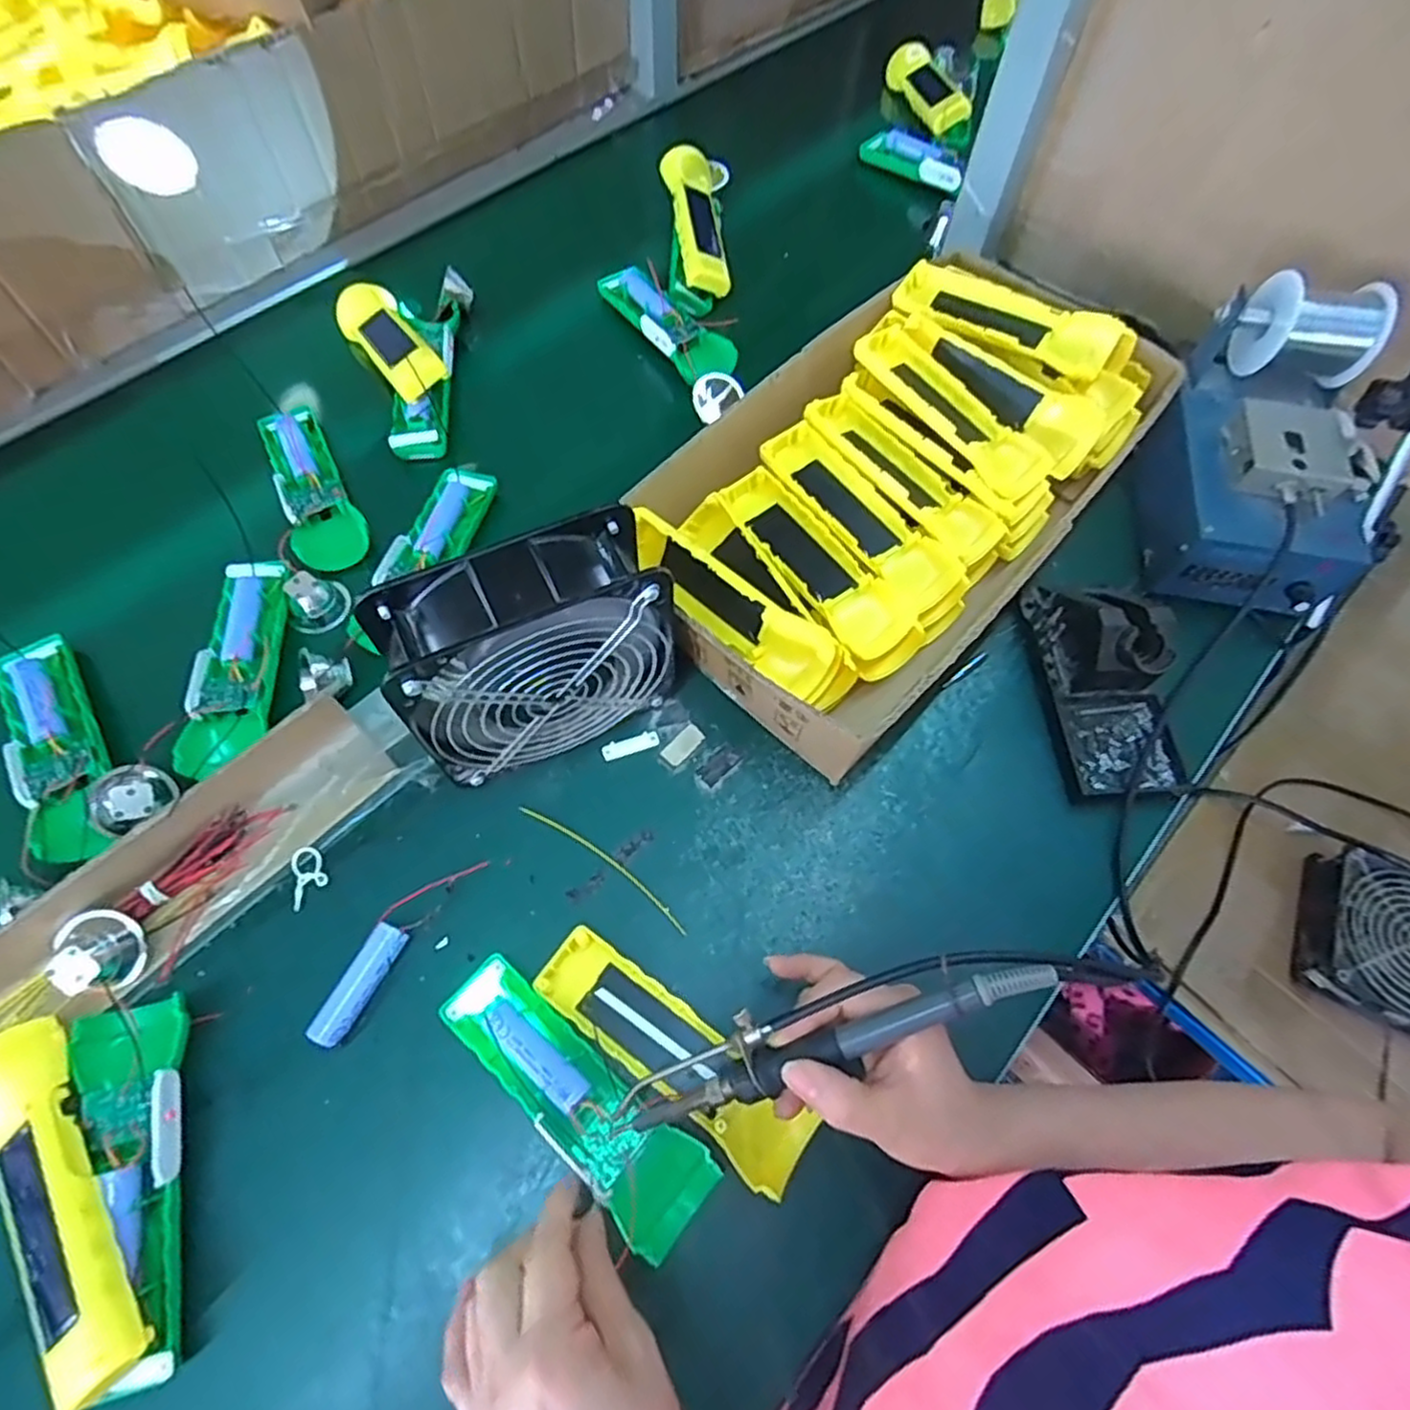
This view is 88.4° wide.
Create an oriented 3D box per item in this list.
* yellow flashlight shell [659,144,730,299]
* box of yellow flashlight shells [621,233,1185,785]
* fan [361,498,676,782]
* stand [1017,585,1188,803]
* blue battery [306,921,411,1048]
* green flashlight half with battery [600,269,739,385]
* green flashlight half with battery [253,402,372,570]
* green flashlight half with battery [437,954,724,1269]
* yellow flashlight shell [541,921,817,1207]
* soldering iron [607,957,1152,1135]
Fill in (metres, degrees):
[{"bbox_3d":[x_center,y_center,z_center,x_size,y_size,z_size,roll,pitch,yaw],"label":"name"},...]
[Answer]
[{"bbox_3d":[-0.010,-0.457,0.686,0.048,0.039,0.166,-6,64,0],"label":"yellow flashlight shell"},{"bbox_3d":[0.141,-0.161,0.522,0.230,0.079,0.417,36,71,18],"label":"box of yellow flashlight shells"},{"bbox_3d":[-0.094,-0.027,0.415,0.149,0.147,0.067,-23,69,-12],"label":"fan"},{"bbox_3d":[0.268,-0.021,0.470,0.077,0.068,0.152,-2,66,-3],"label":"stand"},{"bbox_3d":[-0.188,0.153,0.399,0.019,0.019,0.064,26,68,14],"label":"blue battery"},{"bbox_3d":[-0.034,-0.345,0.644,0.053,0.027,0.154,-32,67,-12],"label":"green flashlight half with battery"},{"bbox_3d":[-0.303,-0.171,0.552,0.050,0.022,0.158,-28,66,-11],"label":"green flashlight half with battery"},{"bbox_3d":[-0.068,0.197,0.372,0.163,0.025,0.048,38,69,17],"label":"green flashlight half with battery"},{"bbox_3d":[-0.019,0.185,0.384,0.161,0.017,0.046,37,68,22],"label":"yellow flashlight shell"},{"bbox_3d":[0.066,0.145,0.327,0.239,0.028,0.034,-24,65,10],"label":"soldering iron"}]

